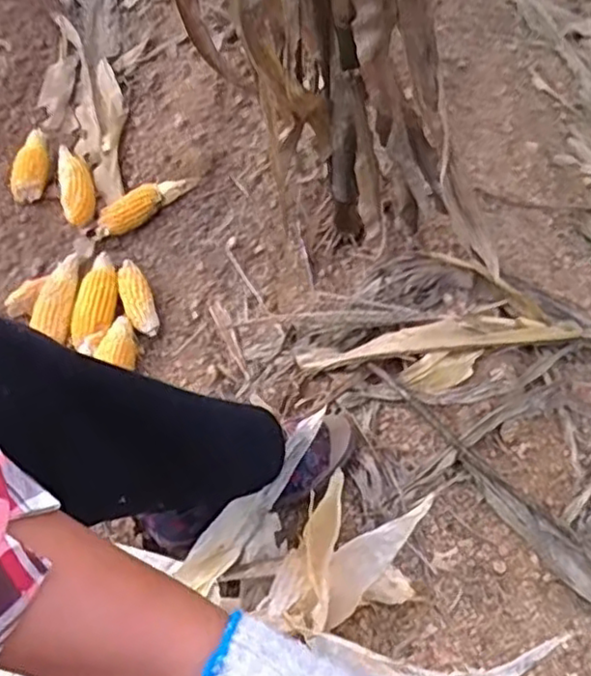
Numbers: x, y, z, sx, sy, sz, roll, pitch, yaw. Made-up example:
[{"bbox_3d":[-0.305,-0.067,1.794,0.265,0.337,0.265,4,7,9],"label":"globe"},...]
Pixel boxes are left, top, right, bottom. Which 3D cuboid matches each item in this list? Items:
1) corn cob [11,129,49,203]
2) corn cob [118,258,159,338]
[{"bbox_3d":[-0.393,-0.266,1.009,0.043,0.038,0.134,1,63,4],"label":"corn cob"},{"bbox_3d":[-0.210,-0.059,0.883,0.038,0.030,0.119,-23,64,-8],"label":"corn cob"}]

